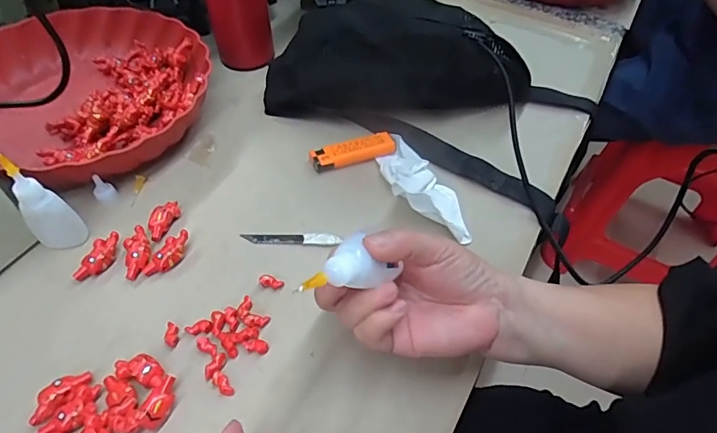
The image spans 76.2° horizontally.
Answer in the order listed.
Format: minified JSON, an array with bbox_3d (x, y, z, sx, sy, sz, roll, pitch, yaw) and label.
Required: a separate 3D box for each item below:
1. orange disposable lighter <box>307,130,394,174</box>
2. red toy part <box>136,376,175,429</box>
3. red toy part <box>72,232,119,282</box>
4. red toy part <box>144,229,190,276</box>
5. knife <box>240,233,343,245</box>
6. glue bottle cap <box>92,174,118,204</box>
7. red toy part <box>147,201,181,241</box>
[{"bbox_3d":[-0.005,-0.060,0.428,0.080,0.014,0.023,-16,54,-15],"label":"orange disposable lighter"},{"bbox_3d":[-0.124,0.117,0.288,0.014,0.013,0.032,16,53,11],"label":"red toy part"},{"bbox_3d":[-0.201,0.031,0.354,0.019,0.011,0.040,10,52,6],"label":"red toy part"},{"bbox_3d":[-0.148,0.029,0.356,0.018,0.010,0.043,32,73,22],"label":"red toy part"},{"bbox_3d":[-0.055,0.018,0.374,0.080,0.005,0.010,3,51,0],"label":"knife"},{"bbox_3d":[-0.220,-0.024,0.393,0.016,0.022,0.015,1,51,-1],"label":"glue bottle cap"},{"bbox_3d":[-0.163,0.003,0.380,0.015,0.013,0.037,18,53,12],"label":"red toy part"}]

